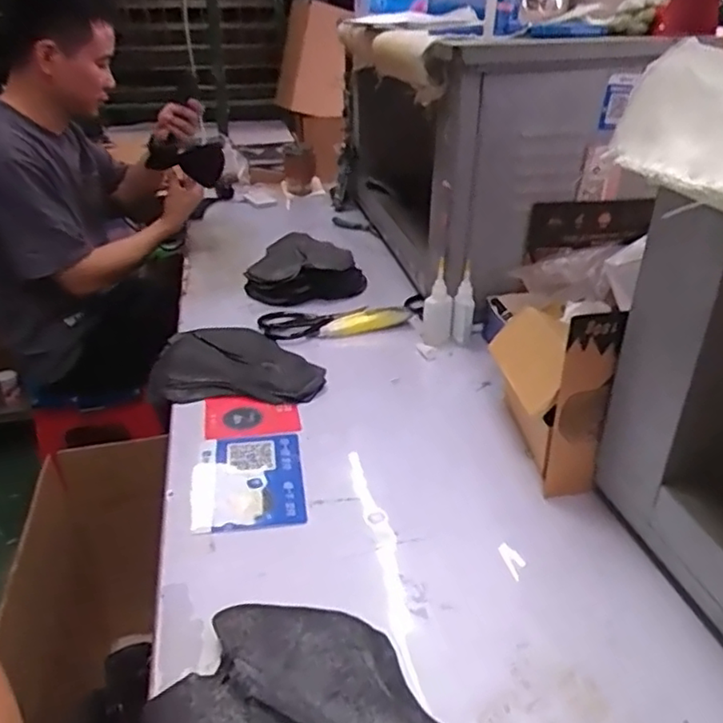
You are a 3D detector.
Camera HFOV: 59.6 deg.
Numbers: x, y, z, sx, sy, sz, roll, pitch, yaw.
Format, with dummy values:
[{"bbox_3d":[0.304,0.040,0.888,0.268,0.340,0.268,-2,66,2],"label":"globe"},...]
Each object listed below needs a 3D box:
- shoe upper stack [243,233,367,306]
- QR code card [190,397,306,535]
[{"bbox_3d":[-0.130,-0.190,1.221,0.203,0.055,0.262,-12,31,-21],"label":"shoe upper stack"},{"bbox_3d":[-0.134,0.112,0.757,0.122,0.007,0.242,-6,31,-5],"label":"QR code card"}]

